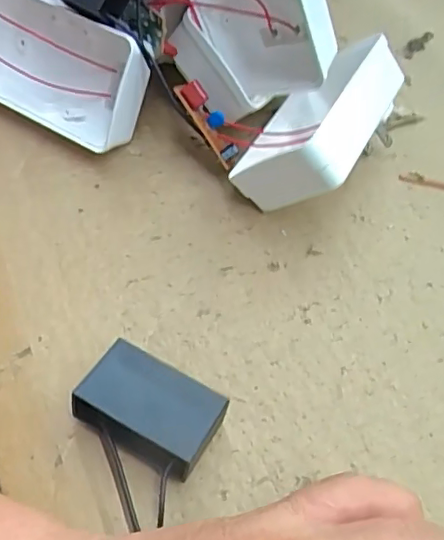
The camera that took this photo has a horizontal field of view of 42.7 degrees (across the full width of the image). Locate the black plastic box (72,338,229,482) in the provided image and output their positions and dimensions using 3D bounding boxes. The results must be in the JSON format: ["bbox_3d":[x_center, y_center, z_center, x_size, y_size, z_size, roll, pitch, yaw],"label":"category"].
[{"bbox_3d":[-0.025,0.051,0.204,0.048,0.022,0.031,26,58,12],"label":"black plastic box"}]

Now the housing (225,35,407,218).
[{"bbox_3d":[0.045,-0.069,0.266,0.031,0.054,0.086,48,59,-21],"label":"housing"}]

